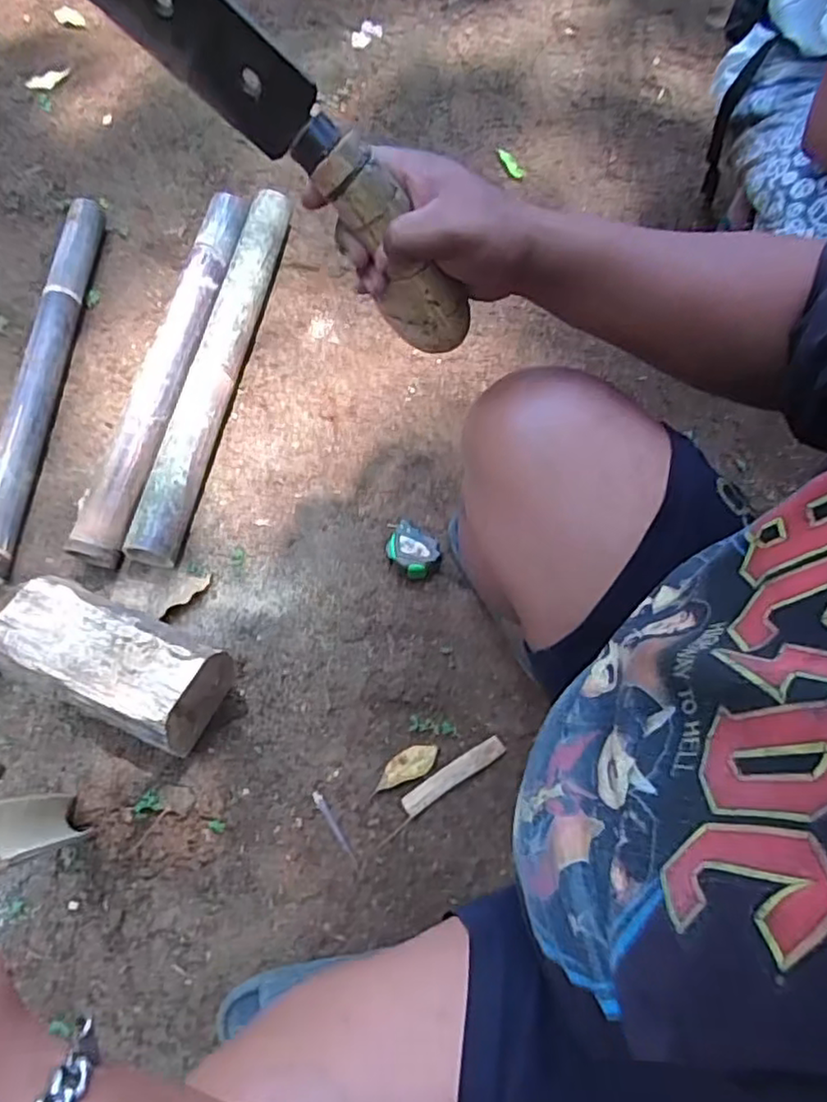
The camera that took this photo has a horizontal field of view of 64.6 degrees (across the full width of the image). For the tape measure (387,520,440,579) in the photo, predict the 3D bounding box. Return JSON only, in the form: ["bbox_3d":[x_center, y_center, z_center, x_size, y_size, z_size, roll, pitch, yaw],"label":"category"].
[{"bbox_3d":[-0.001,0.001,0.940,0.079,0.042,0.067,32,70,15],"label":"tape measure"}]

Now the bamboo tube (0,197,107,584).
[{"bbox_3d":[-0.605,-0.297,1.073,0.059,0.067,0.727,1,67,0],"label":"bamboo tube"}]

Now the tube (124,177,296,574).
[{"bbox_3d":[-0.313,-0.315,1.063,0.075,0.074,0.714,9,66,5],"label":"tube"}]

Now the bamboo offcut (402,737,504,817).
[{"bbox_3d":[0.051,0.283,0.827,0.143,0.010,0.028,-30,70,-12],"label":"bamboo offcut"}]

